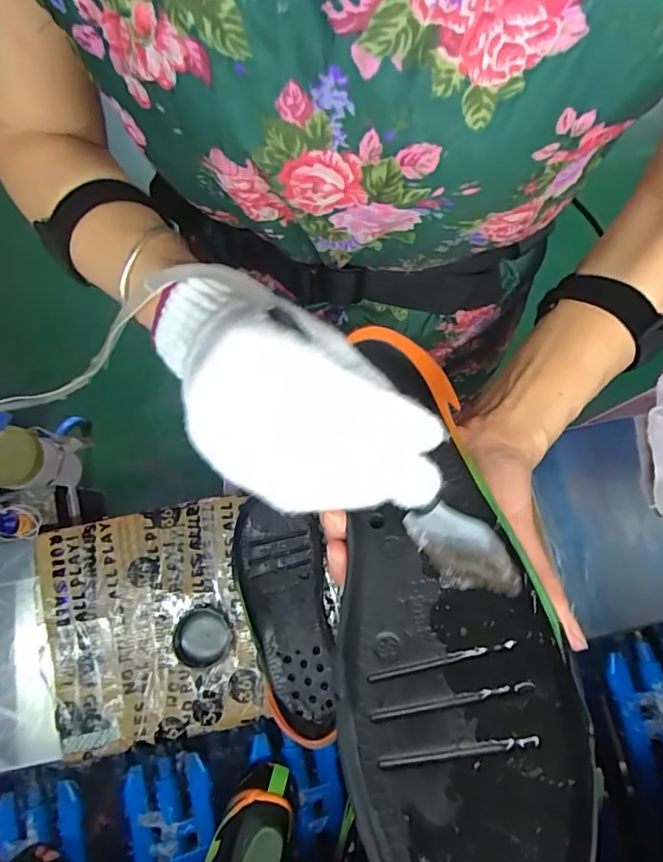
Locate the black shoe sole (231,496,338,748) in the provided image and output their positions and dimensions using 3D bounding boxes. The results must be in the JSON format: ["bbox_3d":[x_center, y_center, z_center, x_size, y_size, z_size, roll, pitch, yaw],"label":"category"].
[{"bbox_3d":[-0.049,0.192,0.545,0.106,0.044,0.245,-6,78,-3],"label":"black shoe sole"}]

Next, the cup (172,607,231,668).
[{"bbox_3d":[-0.141,0.223,0.548,0.057,0.025,0.057,0,77,-1],"label":"cup"}]

